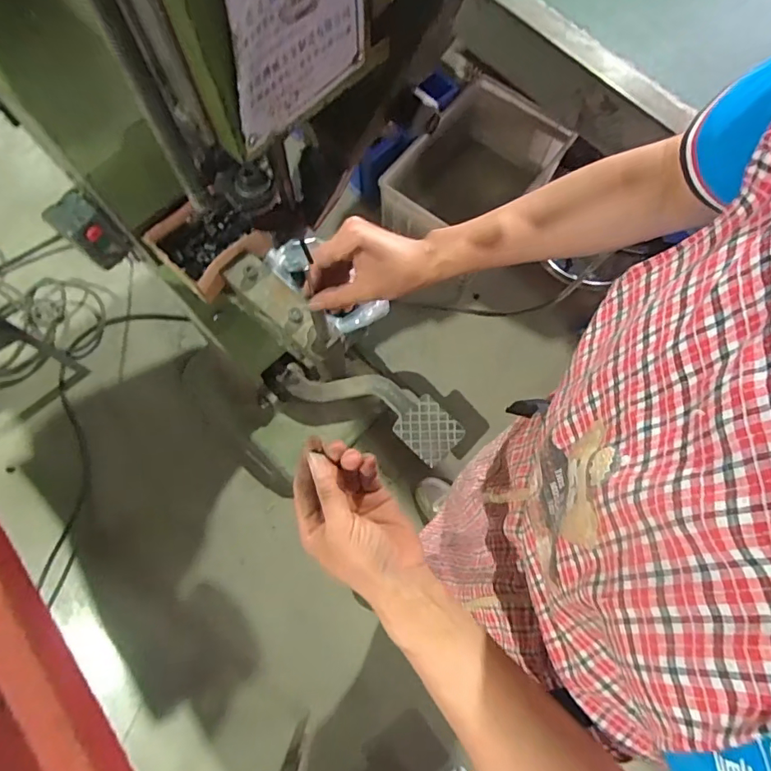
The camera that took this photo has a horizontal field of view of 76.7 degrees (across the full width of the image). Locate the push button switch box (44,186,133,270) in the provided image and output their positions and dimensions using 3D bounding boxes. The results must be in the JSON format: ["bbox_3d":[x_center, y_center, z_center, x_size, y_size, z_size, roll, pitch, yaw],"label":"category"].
[{"bbox_3d":[-0.366,-0.190,0.605,0.059,0.077,0.052,40,76,11],"label":"push button switch box"}]

